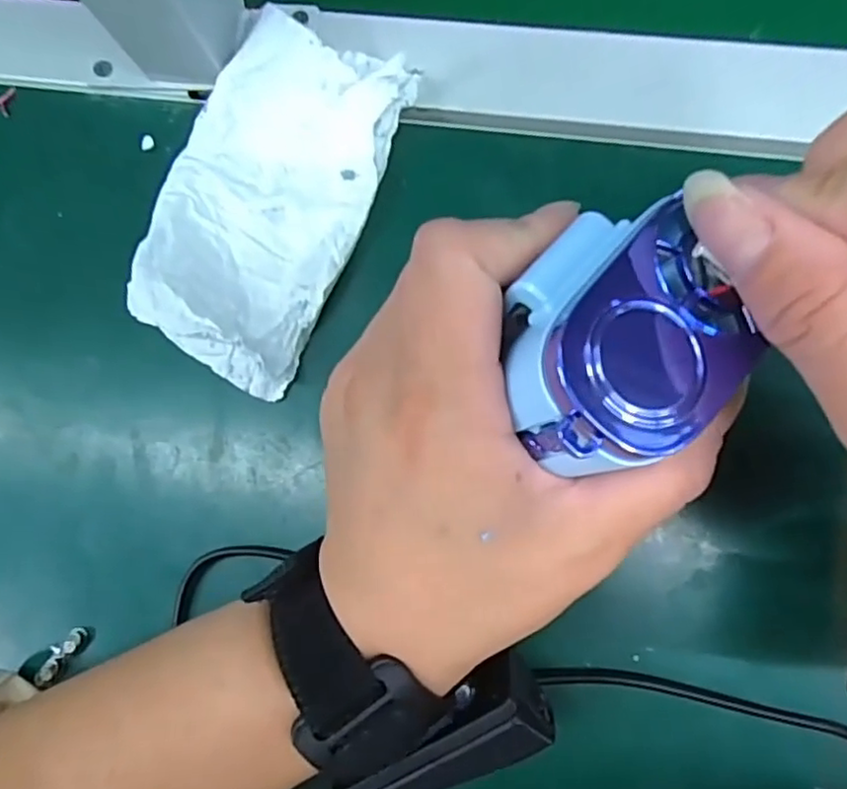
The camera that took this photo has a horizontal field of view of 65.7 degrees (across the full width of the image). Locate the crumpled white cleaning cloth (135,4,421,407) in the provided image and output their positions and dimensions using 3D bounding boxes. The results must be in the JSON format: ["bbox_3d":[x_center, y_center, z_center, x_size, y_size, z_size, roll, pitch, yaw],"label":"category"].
[{"bbox_3d":[-0.064,-0.077,0.257,0.078,0.025,0.138,21,85,8],"label":"crumpled white cleaning cloth"}]

